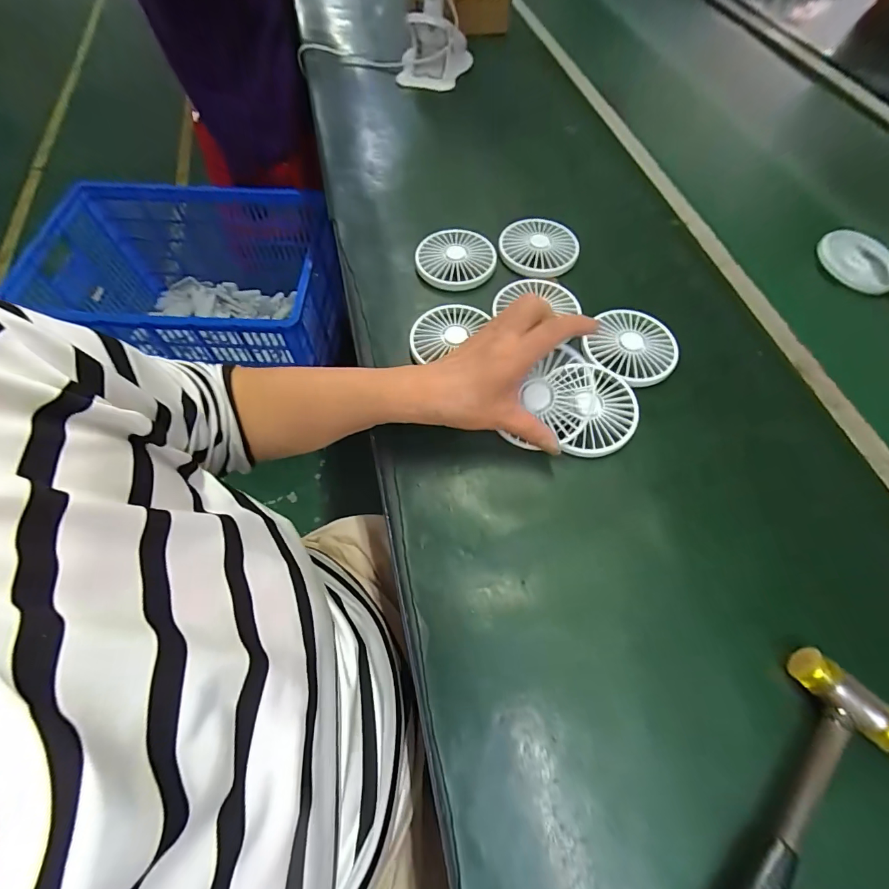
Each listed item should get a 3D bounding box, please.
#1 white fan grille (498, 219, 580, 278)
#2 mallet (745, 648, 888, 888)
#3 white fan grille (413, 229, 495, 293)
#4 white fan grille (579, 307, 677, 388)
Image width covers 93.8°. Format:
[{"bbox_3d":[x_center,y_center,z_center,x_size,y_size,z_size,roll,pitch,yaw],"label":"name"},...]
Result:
[{"bbox_3d":[0.107,-0.227,0.471,0.086,0.010,0.085,0,62,-1],"label":"white fan grille"},{"bbox_3d":[0.179,0.229,0.227,0.058,0.024,0.233,41,69,18],"label":"mallet"},{"bbox_3d":[0.014,-0.209,0.462,0.080,0.009,0.084,30,66,14],"label":"white fan grille"},{"bbox_3d":[0.180,-0.097,0.406,0.085,0.014,0.087,0,62,-1],"label":"white fan grille"}]

